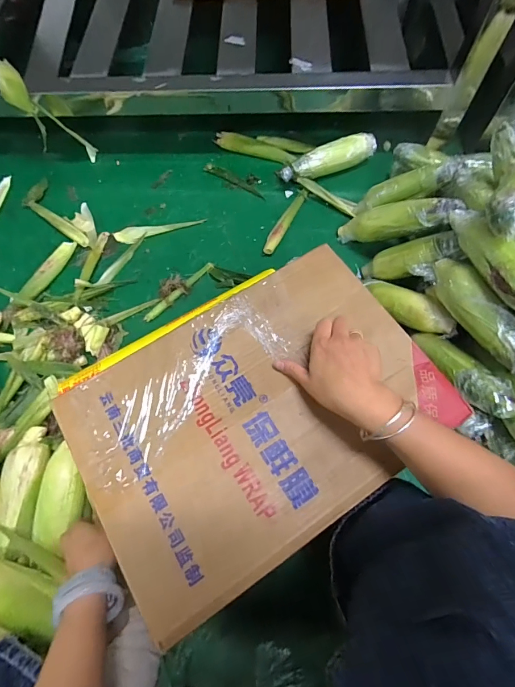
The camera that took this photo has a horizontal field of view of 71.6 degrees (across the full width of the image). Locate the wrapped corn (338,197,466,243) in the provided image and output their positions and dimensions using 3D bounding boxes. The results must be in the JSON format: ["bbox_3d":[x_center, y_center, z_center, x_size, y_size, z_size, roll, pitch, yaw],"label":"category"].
[{"bbox_3d":[0.255,-0.233,0.678,0.243,0.057,0.047,4,58,50],"label":"wrapped corn"}]

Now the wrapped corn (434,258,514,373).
[{"bbox_3d":[0.316,-0.050,0.510,0.044,0.054,0.218,-15,54,-5],"label":"wrapped corn"}]

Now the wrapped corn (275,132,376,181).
[{"bbox_3d":[0.166,-0.425,0.827,0.232,0.063,0.054,-22,68,-8],"label":"wrapped corn"}]

